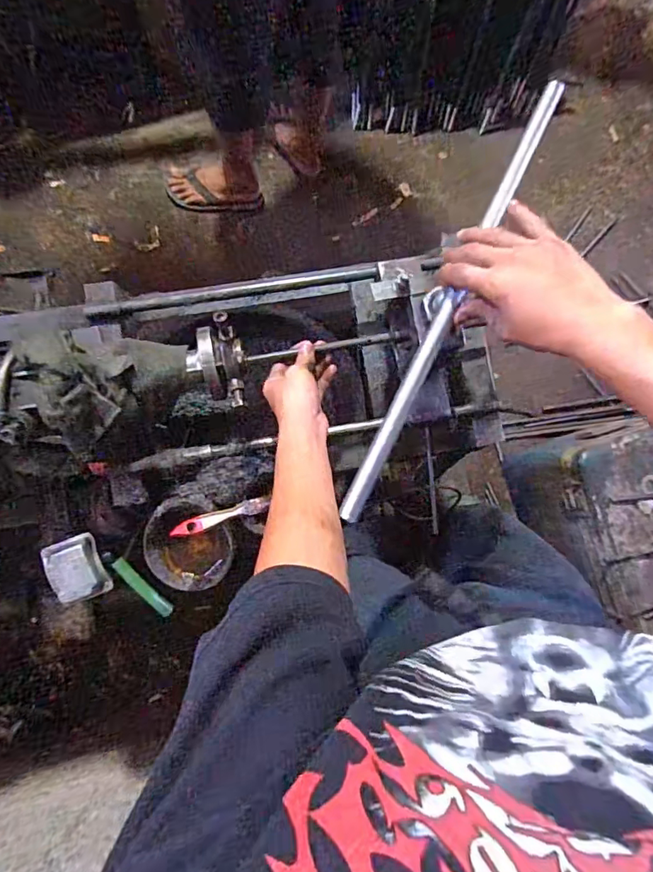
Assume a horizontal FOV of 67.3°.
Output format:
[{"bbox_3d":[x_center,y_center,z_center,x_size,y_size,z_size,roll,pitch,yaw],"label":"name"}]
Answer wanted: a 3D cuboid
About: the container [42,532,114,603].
[{"bbox_3d":[-0.345,0.184,0.675,0.072,0.033,0.085,-16,88,-4],"label":"container"}]

